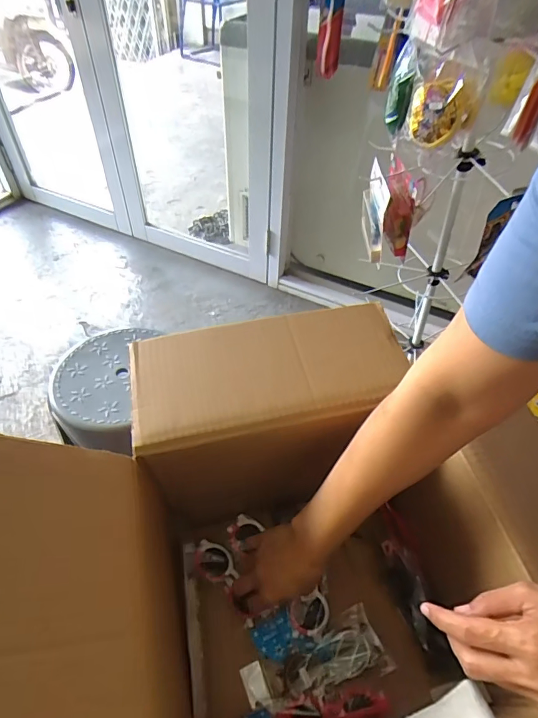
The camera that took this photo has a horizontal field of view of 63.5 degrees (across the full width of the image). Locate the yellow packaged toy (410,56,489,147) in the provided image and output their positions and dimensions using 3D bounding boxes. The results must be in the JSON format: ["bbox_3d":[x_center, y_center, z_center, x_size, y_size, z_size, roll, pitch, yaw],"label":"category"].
[{"bbox_3d":[0.265,-0.383,0.652,0.098,0.101,0.069,15,49,11],"label":"yellow packaged toy"}]

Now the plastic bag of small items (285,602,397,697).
[{"bbox_3d":[0.076,0.353,0.514,0.117,0.022,0.070,-17,51,-17],"label":"plastic bag of small items"}]

